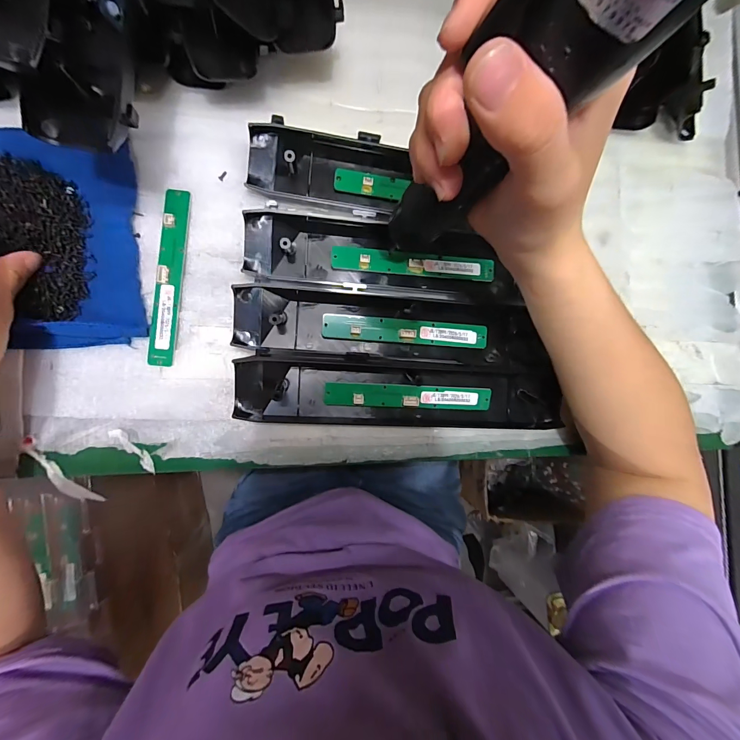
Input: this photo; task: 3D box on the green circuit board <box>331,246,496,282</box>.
[{"bbox_3d":[0.038,-0.088,0.306,0.137,0.011,0.018,3,89,-8],"label":"green circuit board"}]

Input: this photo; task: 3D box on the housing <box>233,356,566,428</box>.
[{"bbox_3d":[0.033,0.022,0.302,0.273,0.021,0.051,2,89,-8],"label":"housing"}]

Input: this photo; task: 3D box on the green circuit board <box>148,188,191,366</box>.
[{"bbox_3d":[-0.156,-0.072,0.284,0.019,0.004,0.136,5,89,-8],"label":"green circuit board"}]

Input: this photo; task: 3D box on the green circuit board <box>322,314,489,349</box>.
[{"bbox_3d":[0.031,-0.032,0.303,0.137,0.007,0.019,4,89,-8],"label":"green circuit board"}]

